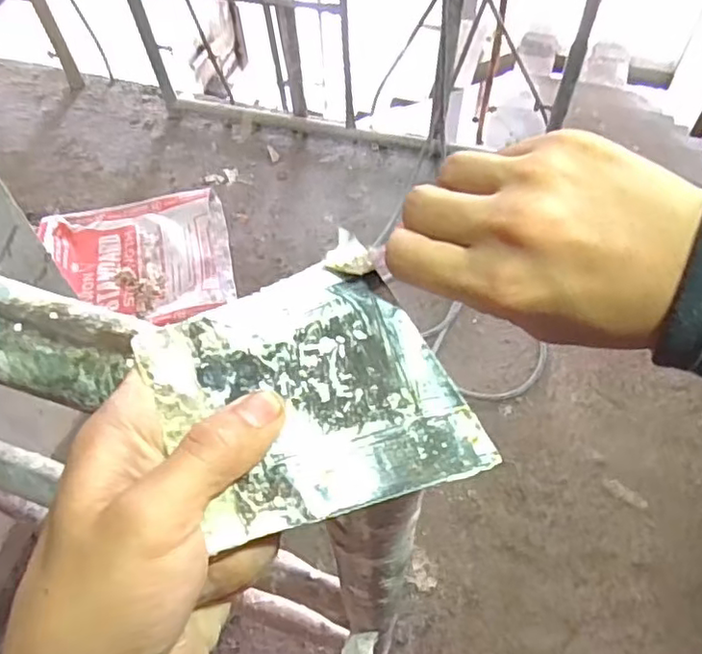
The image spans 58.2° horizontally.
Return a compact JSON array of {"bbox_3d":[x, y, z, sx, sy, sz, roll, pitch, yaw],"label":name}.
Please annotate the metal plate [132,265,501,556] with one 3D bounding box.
[{"bbox_3d":[-0.015,0.023,0.221,0.093,0.006,0.095,-21,58,-15],"label":"metal plate"}]

